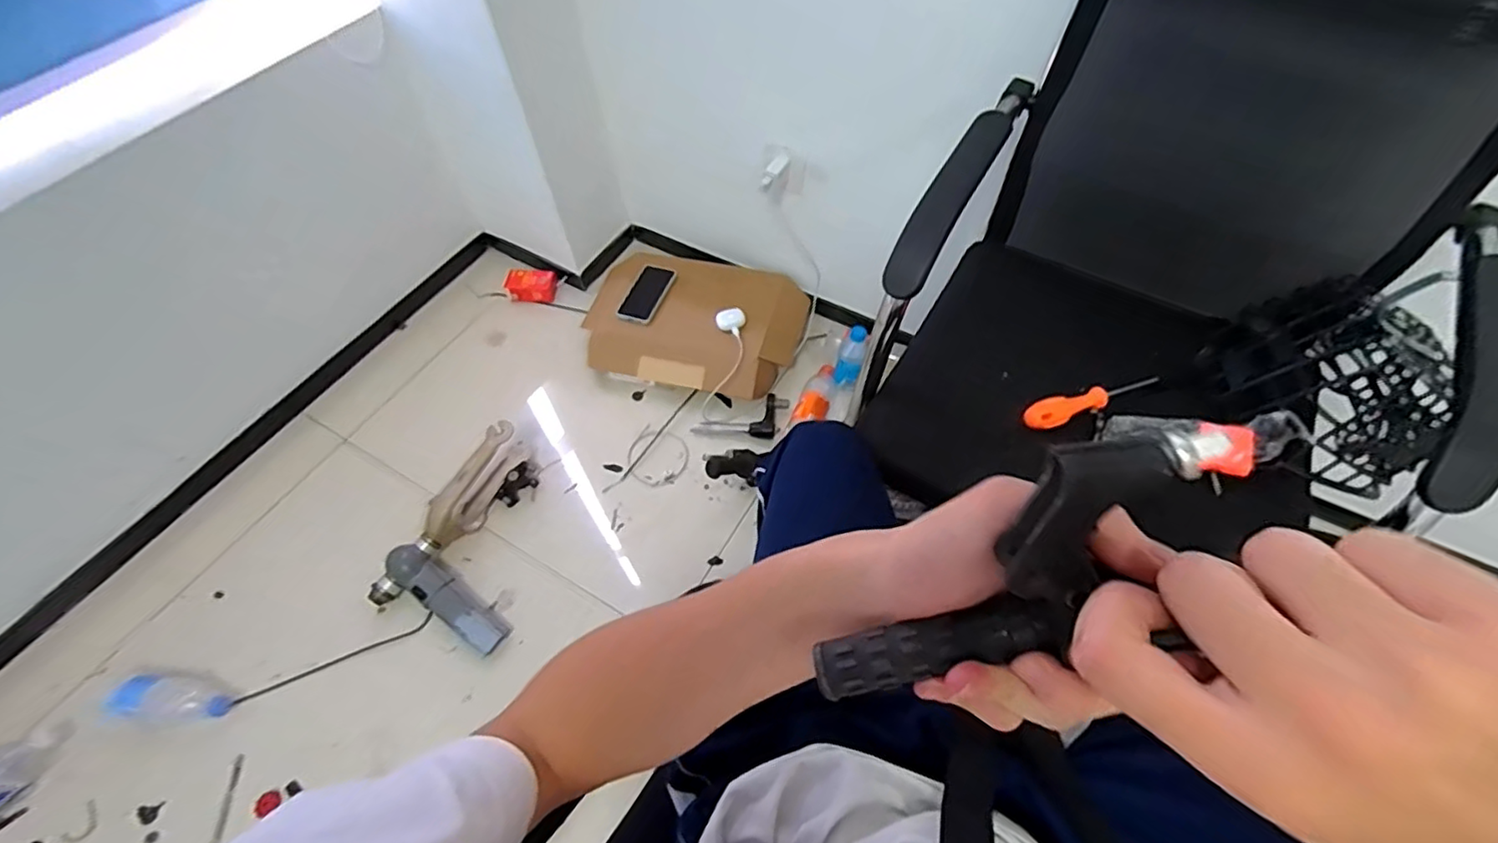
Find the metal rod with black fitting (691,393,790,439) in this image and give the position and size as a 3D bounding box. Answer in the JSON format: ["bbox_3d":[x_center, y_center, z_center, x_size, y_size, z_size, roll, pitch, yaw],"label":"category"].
[{"bbox_3d":[-0.016,-0.014,1.287,0.186,0.024,0.093,5,57,5],"label":"metal rod with black fitting"}]

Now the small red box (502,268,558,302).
[{"bbox_3d":[-0.514,-0.322,1.511,0.129,0.054,0.068,3,57,4],"label":"small red box"}]

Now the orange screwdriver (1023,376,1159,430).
[{"bbox_3d":[0.413,-0.032,0.761,0.185,0.023,0.037,-21,58,-12],"label":"orange screwdriver"}]

